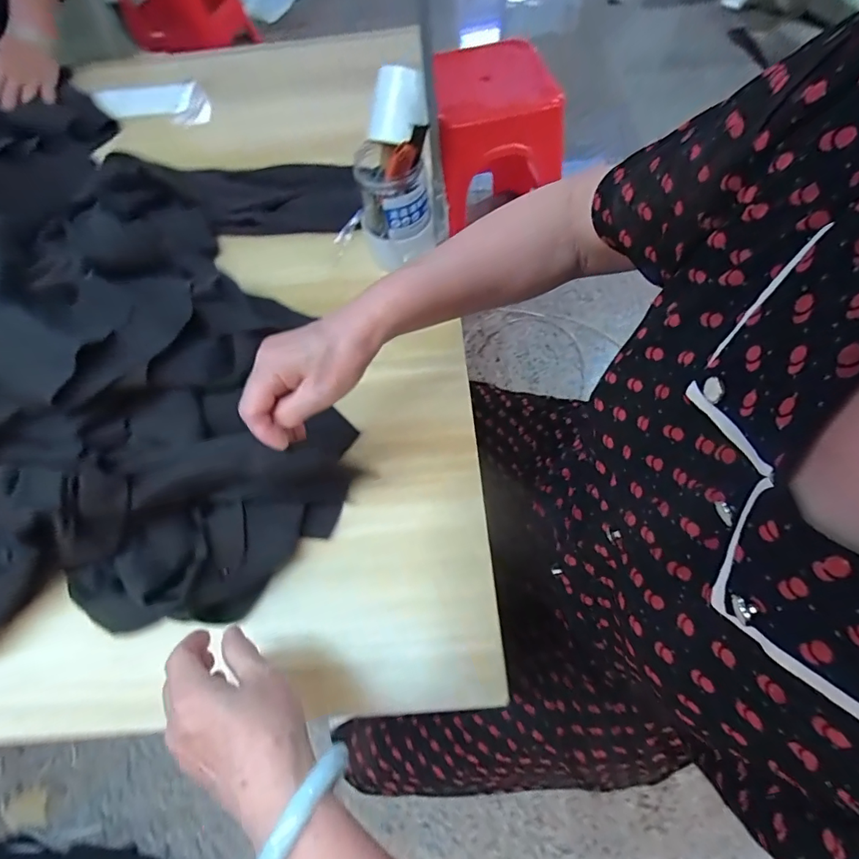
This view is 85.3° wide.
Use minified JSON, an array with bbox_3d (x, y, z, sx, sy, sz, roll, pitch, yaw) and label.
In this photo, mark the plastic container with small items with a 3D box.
[{"bbox_3d":[-0.035,-0.241,0.506,0.078,0.131,0.065,-14,64,-3],"label":"plastic container with small items"}]

